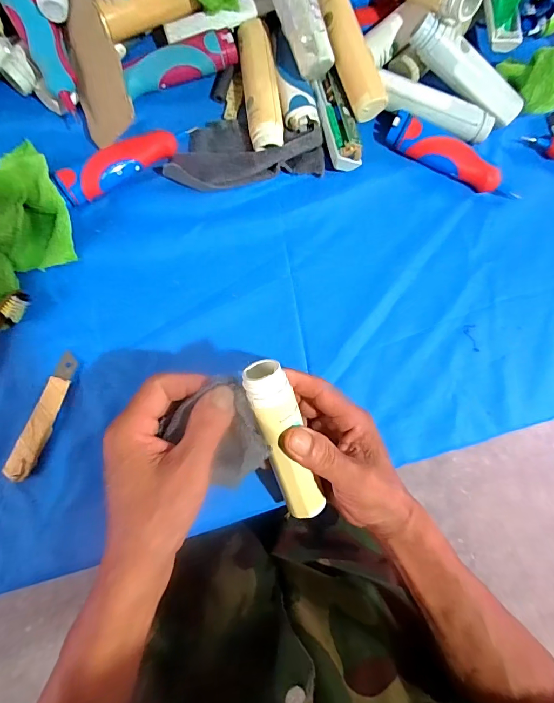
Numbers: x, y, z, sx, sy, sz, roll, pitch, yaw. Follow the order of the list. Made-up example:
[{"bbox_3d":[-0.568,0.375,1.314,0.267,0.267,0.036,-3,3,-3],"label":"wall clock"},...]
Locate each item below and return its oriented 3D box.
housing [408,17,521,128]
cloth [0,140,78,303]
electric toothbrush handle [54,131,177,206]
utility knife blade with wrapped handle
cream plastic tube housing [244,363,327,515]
[{"bbox_3d":[0.196,-0.282,0.386,0.136,0.027,0.029,27,80,-17],"label":"housing"},{"bbox_3d":[-0.247,-0.117,0.335,0.116,0.040,0.132,-34,86,-9],"label":"cloth"},{"bbox_3d":[-0.150,-0.179,0.360,0.111,0.025,0.031,-34,86,-9],"label":"electric toothbrush handle"},{"bbox_3d":[-0.204,0.056,0.330,0.022,0.007,0.111,21,80,-2],"label":"utility knife blade with wrapped handle"},{"bbox_3d":[0.007,0.072,0.291,0.031,0.026,0.138,-20,118,-8],"label":"cream plastic tube housing"}]

